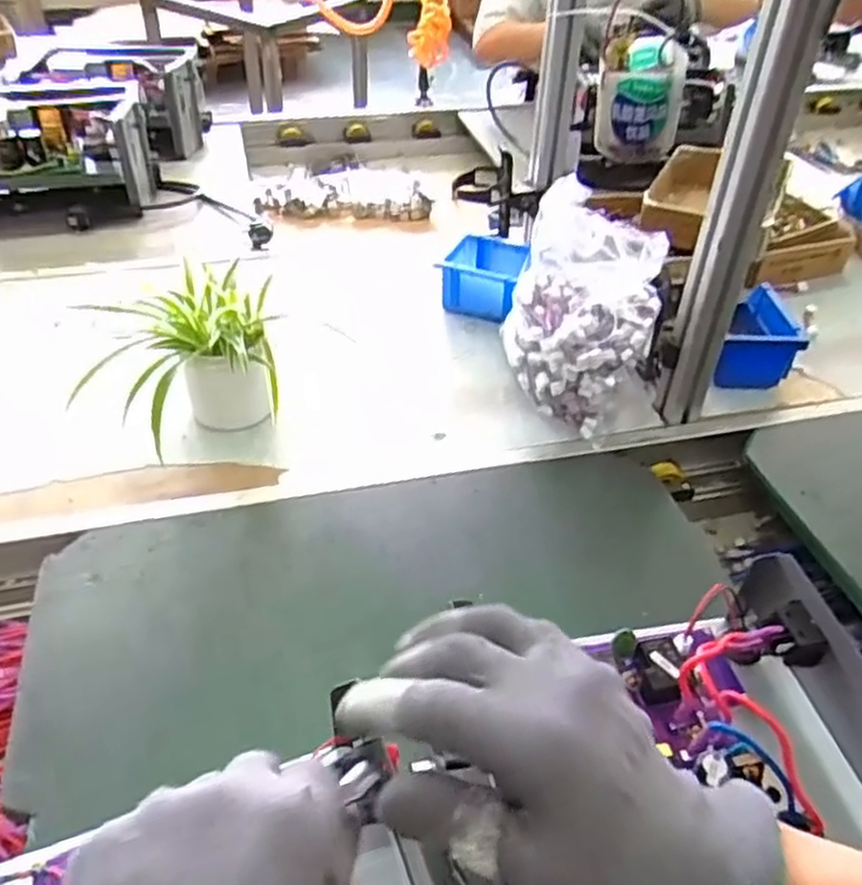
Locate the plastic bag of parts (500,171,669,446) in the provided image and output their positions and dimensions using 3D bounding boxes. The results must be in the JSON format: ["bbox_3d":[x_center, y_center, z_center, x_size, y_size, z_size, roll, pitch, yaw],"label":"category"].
[{"bbox_3d":[0.166,-0.132,0.832,0.160,0.198,0.160,12,42,12],"label":"plastic bag of parts"}]

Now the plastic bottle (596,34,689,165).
[{"bbox_3d":[0.161,-0.262,0.588,0.066,0.074,0.060,9,41,8],"label":"plastic bottle"}]

